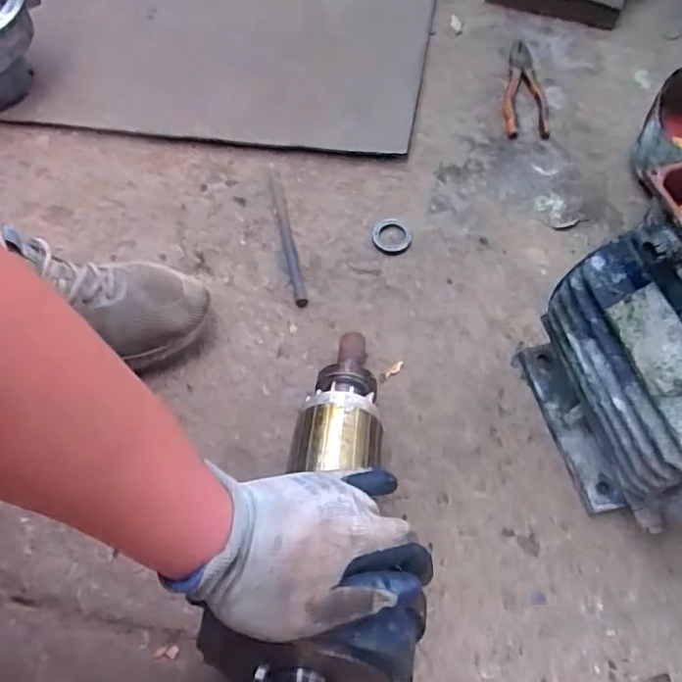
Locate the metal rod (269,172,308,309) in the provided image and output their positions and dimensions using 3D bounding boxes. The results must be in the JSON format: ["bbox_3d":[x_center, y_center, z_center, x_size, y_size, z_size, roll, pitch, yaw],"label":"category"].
[{"bbox_3d":[-0.065,-0.128,0.705,0.013,0.006,0.206,-12,62,-4],"label":"metal rod"}]

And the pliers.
[{"bbox_3d":[0.254,-0.352,0.801,0.062,0.014,0.190,5,62,5],"label":"pliers"}]

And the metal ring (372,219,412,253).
[{"bbox_3d":[0.061,-0.127,0.698,0.046,0.004,0.044,-1,62,2],"label":"metal ring"}]

